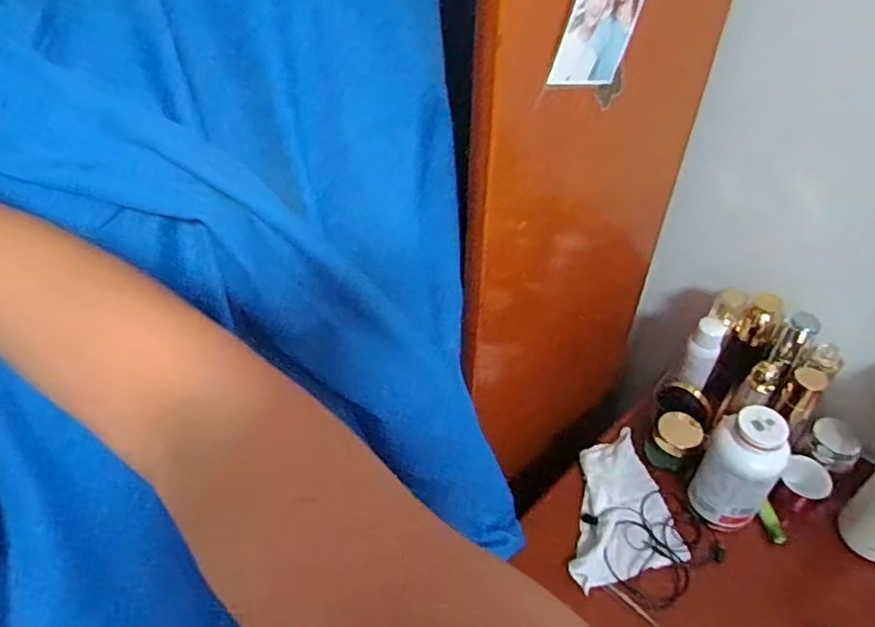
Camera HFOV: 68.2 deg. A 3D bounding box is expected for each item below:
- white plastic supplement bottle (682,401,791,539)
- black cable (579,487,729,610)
[{"bbox_3d":[0.364,0.190,0.783,0.088,0.170,0.073,31,54,26],"label":"white plastic supplement bottle"},{"bbox_3d":[0.274,0.287,0.804,0.145,0.025,0.129,-19,49,-16],"label":"black cable"}]

